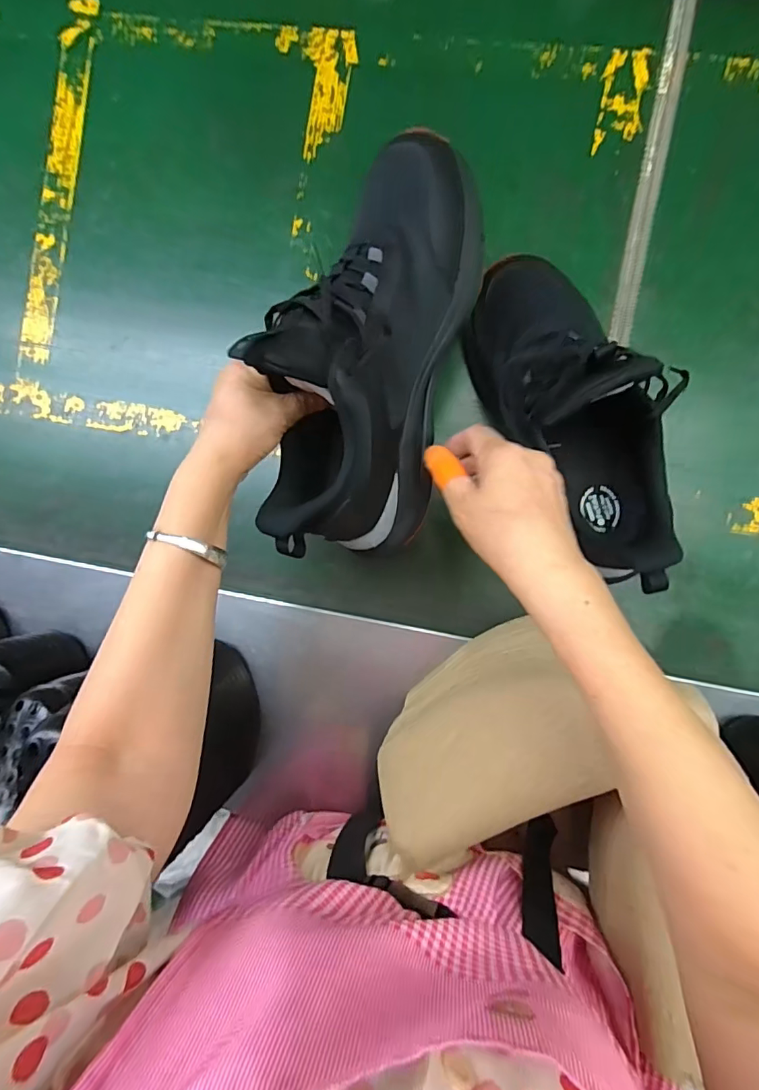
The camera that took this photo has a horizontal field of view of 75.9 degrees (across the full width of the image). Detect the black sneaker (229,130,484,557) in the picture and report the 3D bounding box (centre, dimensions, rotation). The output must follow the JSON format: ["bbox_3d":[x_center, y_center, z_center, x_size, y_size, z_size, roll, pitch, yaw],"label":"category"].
[{"bbox_3d":[-0.007,-0.136,0.349,0.125,0.104,0.290,17,99,5],"label":"black sneaker"}]

